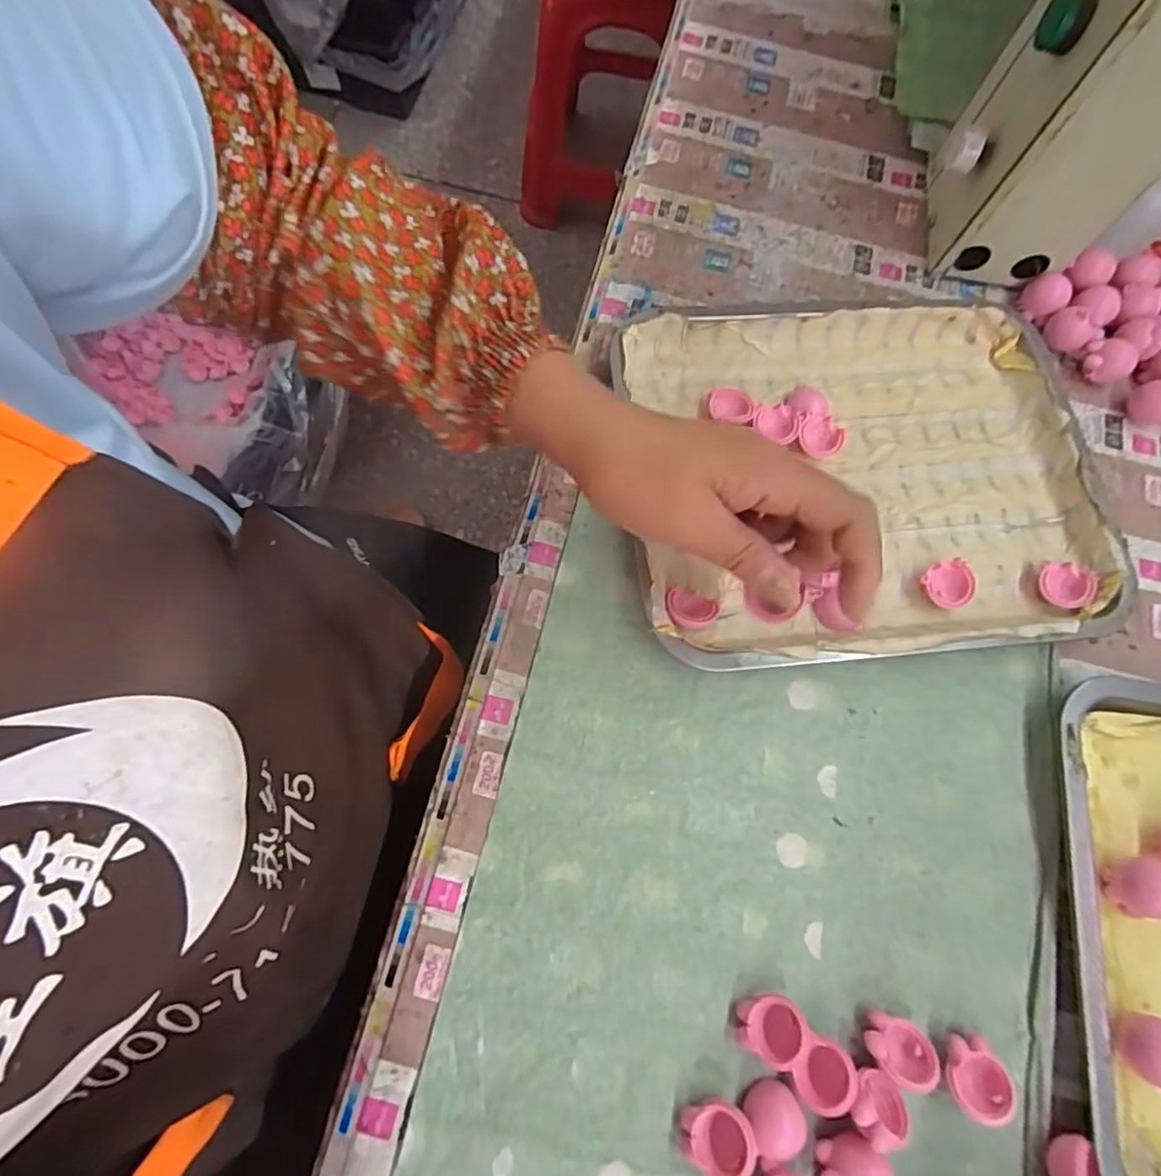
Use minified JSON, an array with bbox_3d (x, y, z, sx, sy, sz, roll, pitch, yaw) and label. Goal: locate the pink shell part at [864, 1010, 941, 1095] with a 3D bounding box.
[{"bbox_3d":[0.153,0.220,0.293,0.031,0.020,0.026,40,76,10],"label":"pink shell part"}]

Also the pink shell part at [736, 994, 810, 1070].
[{"bbox_3d":[0.091,0.211,0.293,0.030,0.020,0.025,-1,73,-2],"label":"pink shell part"}]

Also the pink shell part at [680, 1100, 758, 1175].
[{"bbox_3d":[0.062,0.252,0.278,0.030,0.021,0.027,-17,74,-9],"label":"pink shell part"}]

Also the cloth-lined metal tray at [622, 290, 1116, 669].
[{"bbox_3d":[0.176,-0.072,0.385,0.288,0.031,0.236,-5,73,-3],"label":"cloth-lined metal tray"}]

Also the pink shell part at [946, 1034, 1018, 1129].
[{"bbox_3d":[0.189,0.232,0.291,0.026,0.018,0.031,-4,73,-3],"label":"pink shell part"}]

